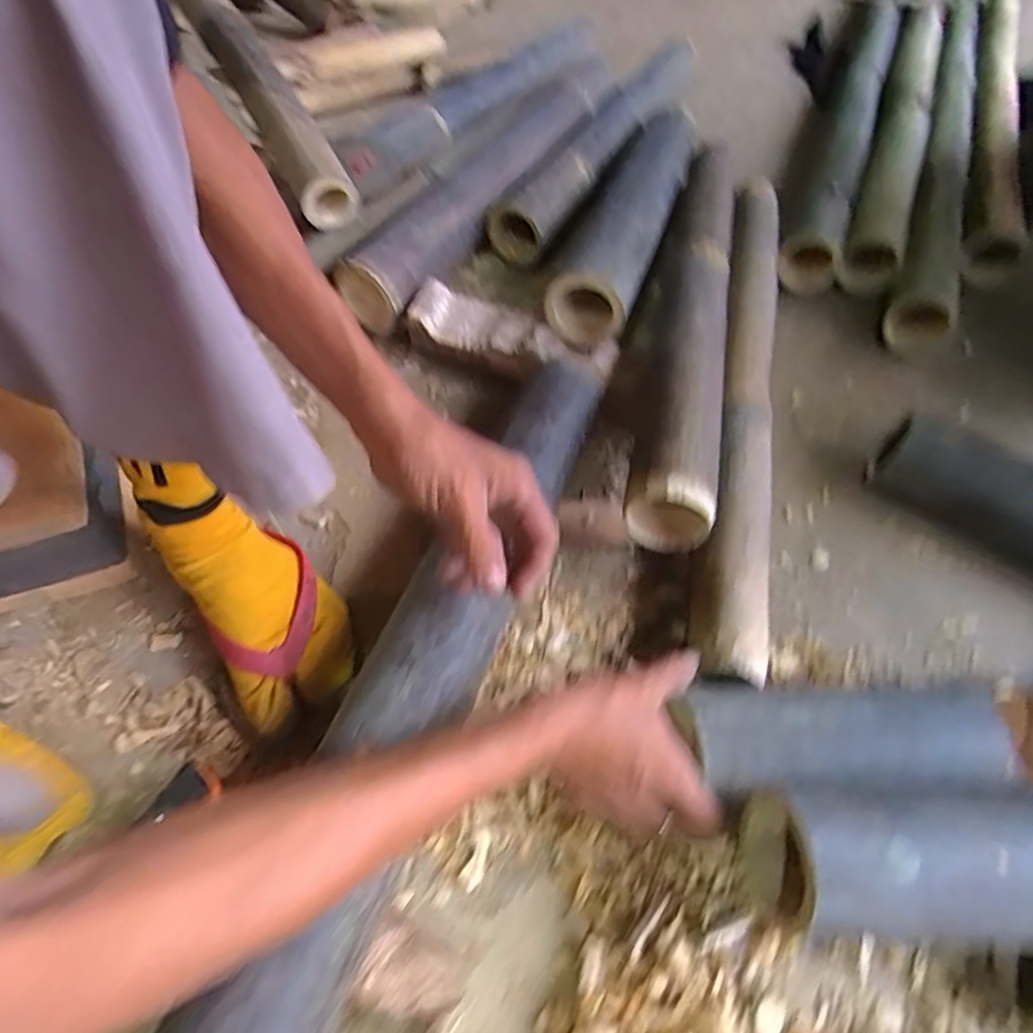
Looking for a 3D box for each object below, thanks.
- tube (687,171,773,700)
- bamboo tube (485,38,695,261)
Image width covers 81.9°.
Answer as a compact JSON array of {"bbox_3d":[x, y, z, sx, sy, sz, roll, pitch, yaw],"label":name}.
[{"bbox_3d":[0.231,-0.133,0.613,0.063,0.074,0.639,16,57,5],"label":"tube"},{"bbox_3d":[0.118,-0.520,0.832,0.093,0.073,0.524,24,58,11],"label":"bamboo tube"}]

